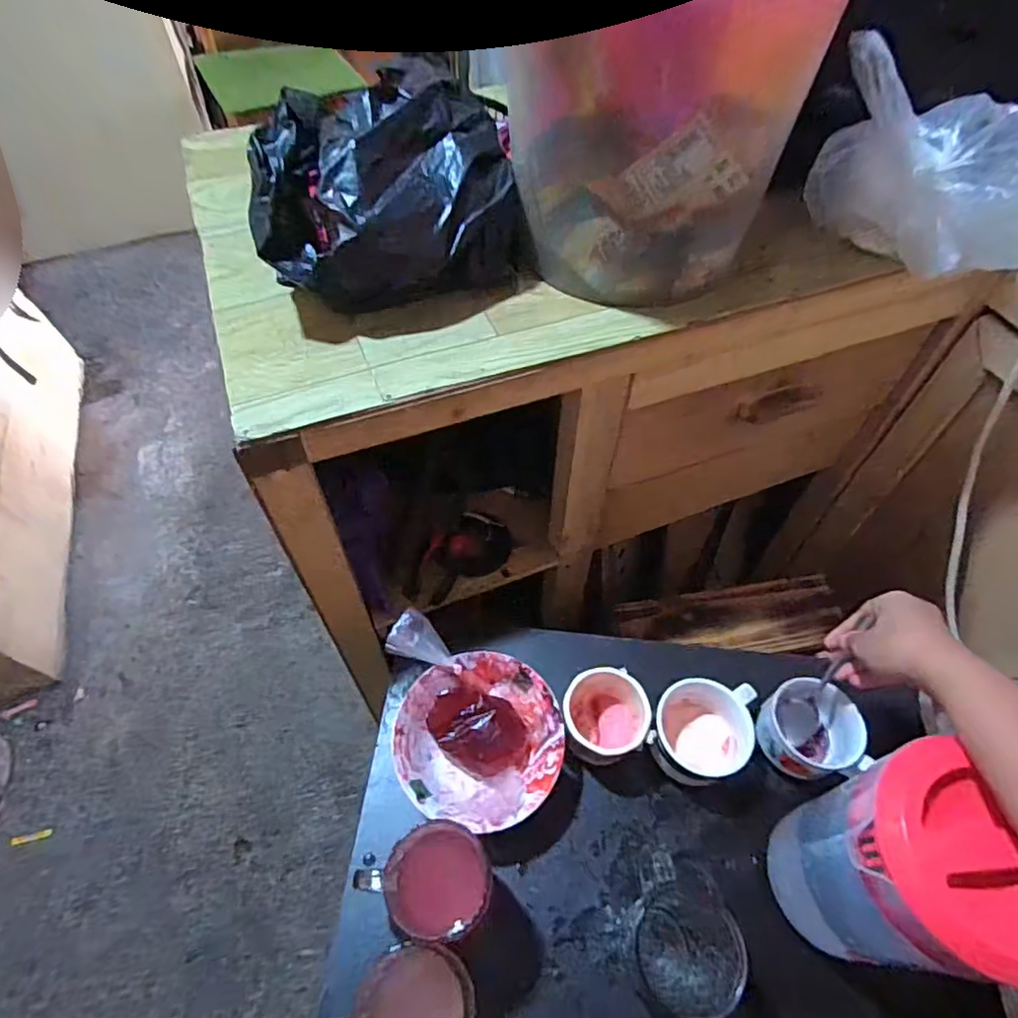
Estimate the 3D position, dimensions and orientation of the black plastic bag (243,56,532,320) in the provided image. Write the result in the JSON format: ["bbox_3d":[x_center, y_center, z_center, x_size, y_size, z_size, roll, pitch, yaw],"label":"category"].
[{"bbox_3d":[-0.100,-0.270,0.516,0.219,0.118,0.182,-11,56,-7],"label":"black plastic bag"}]

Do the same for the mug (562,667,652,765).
[{"bbox_3d":[0.091,0.200,0.575,0.075,0.078,0.070,-1,56,1],"label":"mug"}]

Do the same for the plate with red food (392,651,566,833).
[{"bbox_3d":[-0.026,0.221,0.576,0.149,0.064,0.147,-1,56,1],"label":"plate with red food"}]

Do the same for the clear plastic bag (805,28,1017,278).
[{"bbox_3d":[0.372,-0.280,0.510,0.216,0.128,0.109,22,59,15],"label":"clear plastic bag"}]

